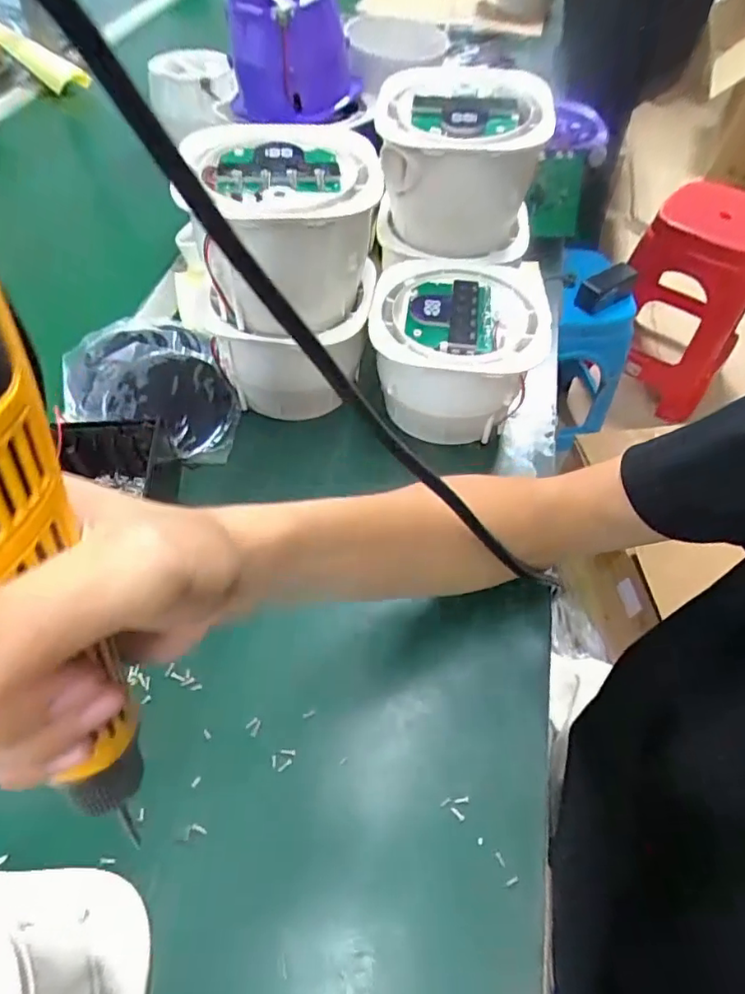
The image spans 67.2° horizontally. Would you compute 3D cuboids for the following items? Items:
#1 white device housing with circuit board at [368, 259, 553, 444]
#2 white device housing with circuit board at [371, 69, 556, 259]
[{"bbox_3d":[0.065,-0.119,0.481,0.134,0.096,0.145,8,54,3],"label":"white device housing with circuit board"},{"bbox_3d":[0.077,-0.278,0.481,0.126,0.111,0.123,7,54,2],"label":"white device housing with circuit board"}]

